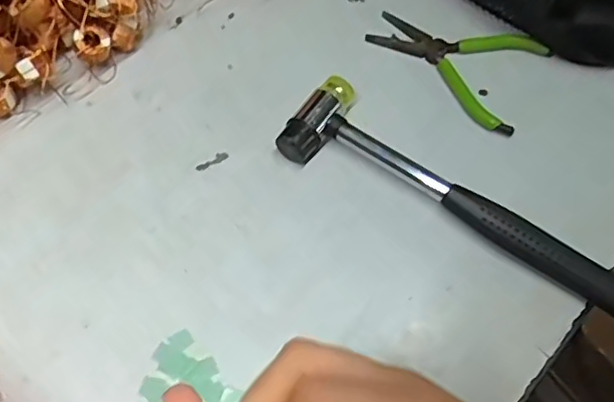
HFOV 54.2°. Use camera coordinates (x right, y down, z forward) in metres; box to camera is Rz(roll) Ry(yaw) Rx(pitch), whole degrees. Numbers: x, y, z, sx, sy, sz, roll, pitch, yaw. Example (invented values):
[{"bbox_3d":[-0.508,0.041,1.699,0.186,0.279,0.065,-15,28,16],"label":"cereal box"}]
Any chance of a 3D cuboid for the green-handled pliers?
[{"bbox_3d":[0.100,-0.100,0.415,0.116,0.012,0.079,27,63,12],"label":"green-handled pliers"}]

